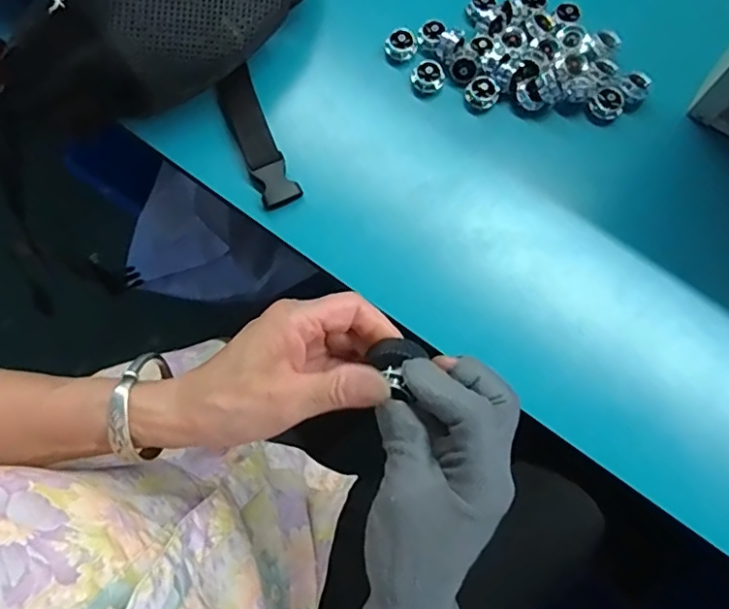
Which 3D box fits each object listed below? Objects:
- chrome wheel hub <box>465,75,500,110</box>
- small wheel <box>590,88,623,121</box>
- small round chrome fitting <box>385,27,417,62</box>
[{"bbox_3d":[0.092,-0.167,0.430,0.023,0.010,0.024,0,76,1],"label":"chrome wheel hub"},{"bbox_3d":[0.189,-0.155,0.426,0.022,0.010,0.022,0,76,1],"label":"small wheel"},{"bbox_3d":[0.030,-0.210,0.440,0.025,0.013,0.021,1,76,1],"label":"small round chrome fitting"}]

